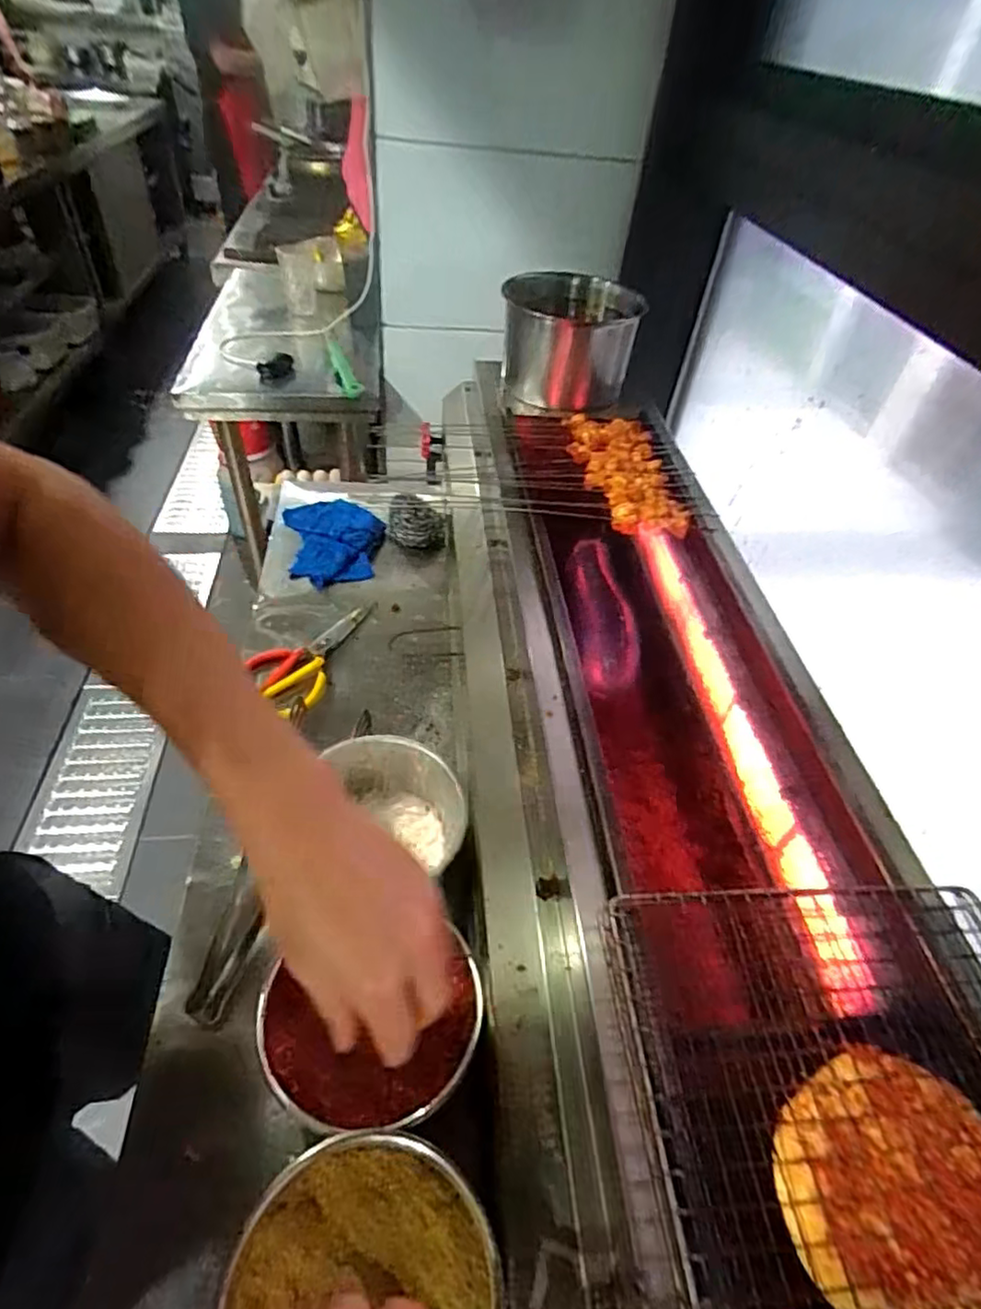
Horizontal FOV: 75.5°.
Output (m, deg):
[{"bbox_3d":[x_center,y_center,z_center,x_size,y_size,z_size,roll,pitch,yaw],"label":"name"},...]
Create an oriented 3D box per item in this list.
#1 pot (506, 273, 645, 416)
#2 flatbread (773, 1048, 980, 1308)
[{"bbox_3d":[0.111,-0.442,0.909,0.166,0.142,0.205,-1,46,-8],"label":"pot"},{"bbox_3d":[0.190,0.246,0.291,0.115,0.006,0.105,4,46,-4],"label":"flatbread"}]

